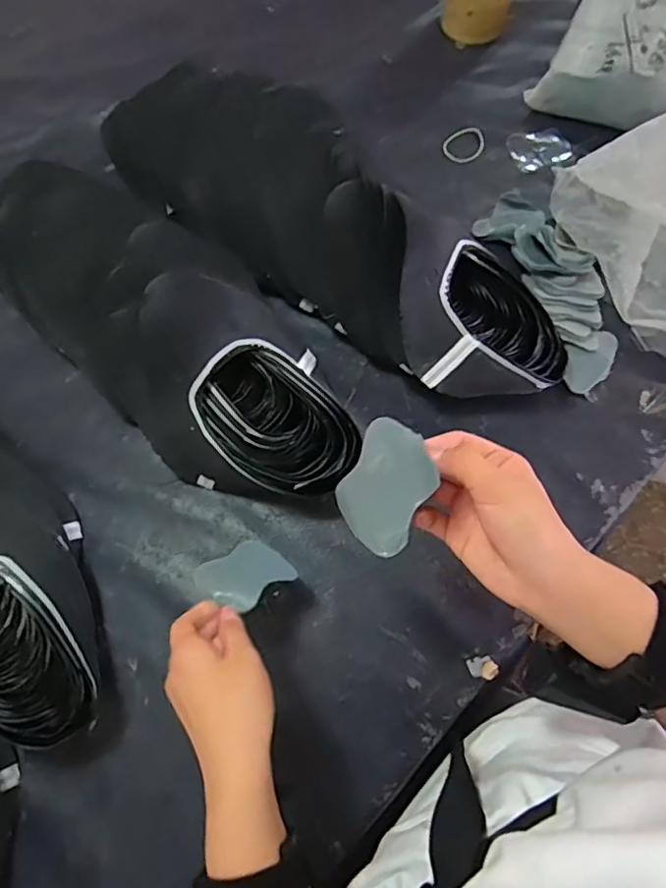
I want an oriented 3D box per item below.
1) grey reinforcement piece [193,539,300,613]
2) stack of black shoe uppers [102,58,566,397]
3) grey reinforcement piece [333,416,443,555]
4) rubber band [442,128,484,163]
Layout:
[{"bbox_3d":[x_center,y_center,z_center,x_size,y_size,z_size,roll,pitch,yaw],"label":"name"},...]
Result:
[{"bbox_3d":[-0.073,0.106,0.472,0.060,0.009,0.072,30,38,26],"label":"grey reinforcement piece"},{"bbox_3d":[-0.007,-0.227,0.600,0.549,0.161,0.149,37,74,14],"label":"stack of black shoe uppers"},{"bbox_3d":[0.032,0.027,0.357,0.056,0.006,0.078,37,115,28],"label":"grey reinforcement piece"},{"bbox_3d":[0.170,-0.386,0.738,0.054,0.004,0.044,-24,85,0],"label":"rubber band"}]

